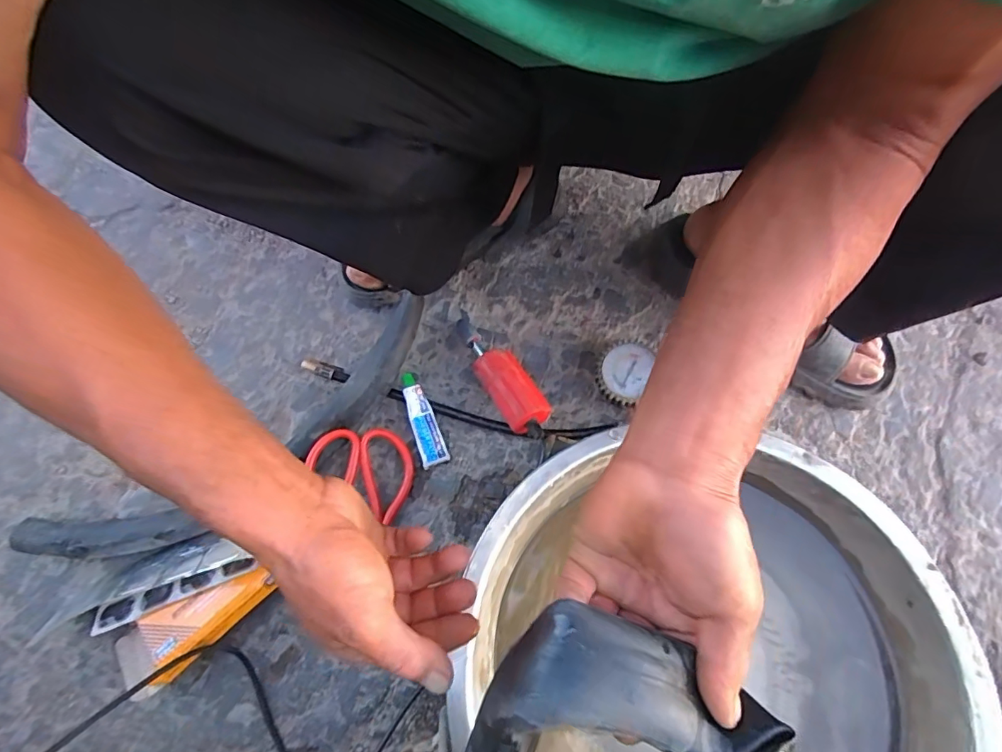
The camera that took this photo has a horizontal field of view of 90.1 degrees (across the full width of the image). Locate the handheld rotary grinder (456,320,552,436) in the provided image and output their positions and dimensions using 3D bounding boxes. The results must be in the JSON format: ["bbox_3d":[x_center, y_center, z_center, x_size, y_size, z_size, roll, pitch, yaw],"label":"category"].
[{"bbox_3d":[-0.007,-0.011,0.532,0.044,0.047,0.155,-30,72,-9],"label":"handheld rotary grinder"}]

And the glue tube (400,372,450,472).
[{"bbox_3d":[-0.082,0.045,0.517,0.026,0.009,0.098,-19,89,-6],"label":"glue tube"}]

